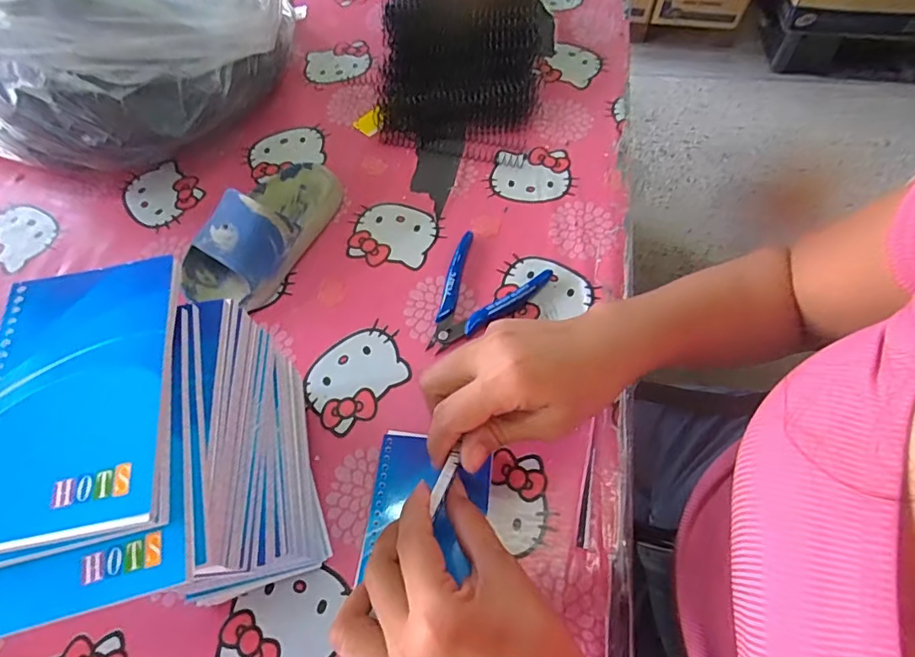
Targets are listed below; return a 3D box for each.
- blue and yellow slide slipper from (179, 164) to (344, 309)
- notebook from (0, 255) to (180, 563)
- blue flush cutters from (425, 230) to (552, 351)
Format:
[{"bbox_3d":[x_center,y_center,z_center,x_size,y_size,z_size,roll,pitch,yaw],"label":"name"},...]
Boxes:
[{"bbox_3d":[-0.174,-0.096,0.459,0.084,0.058,0.167,27,65,17],"label":"blue and yellow slide slipper"},{"bbox_3d":[-0.170,0.027,0.231,0.081,0.009,0.134,-11,60,-3],"label":"notebook"},{"bbox_3d":[0.015,-0.026,0.438,0.083,0.012,0.112,30,66,18],"label":"blue flush cutters"}]

